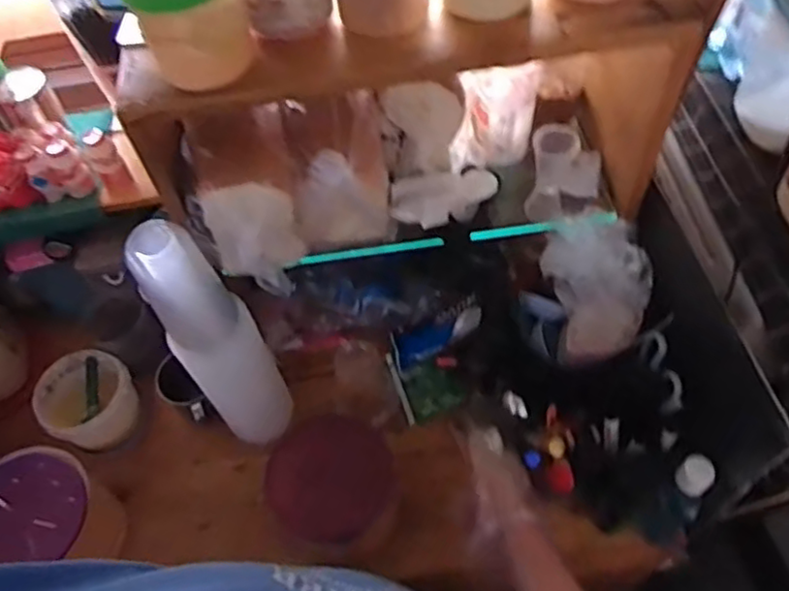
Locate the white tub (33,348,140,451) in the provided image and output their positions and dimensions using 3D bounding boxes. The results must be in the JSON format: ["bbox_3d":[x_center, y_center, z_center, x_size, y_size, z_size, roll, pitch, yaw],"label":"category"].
[{"bbox_3d":[-0.417,0.140,0.888,0.129,0.062,0.115,26,64,20],"label":"white tub"}]

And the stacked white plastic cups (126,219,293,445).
[{"bbox_3d":[-0.197,0.057,0.756,0.082,0.376,0.088,-23,59,-9],"label":"stacked white plastic cups"}]

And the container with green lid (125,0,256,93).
[{"bbox_3d":[-0.159,-0.227,0.524,0.085,0.097,0.077,-19,58,-7],"label":"container with green lid"}]

